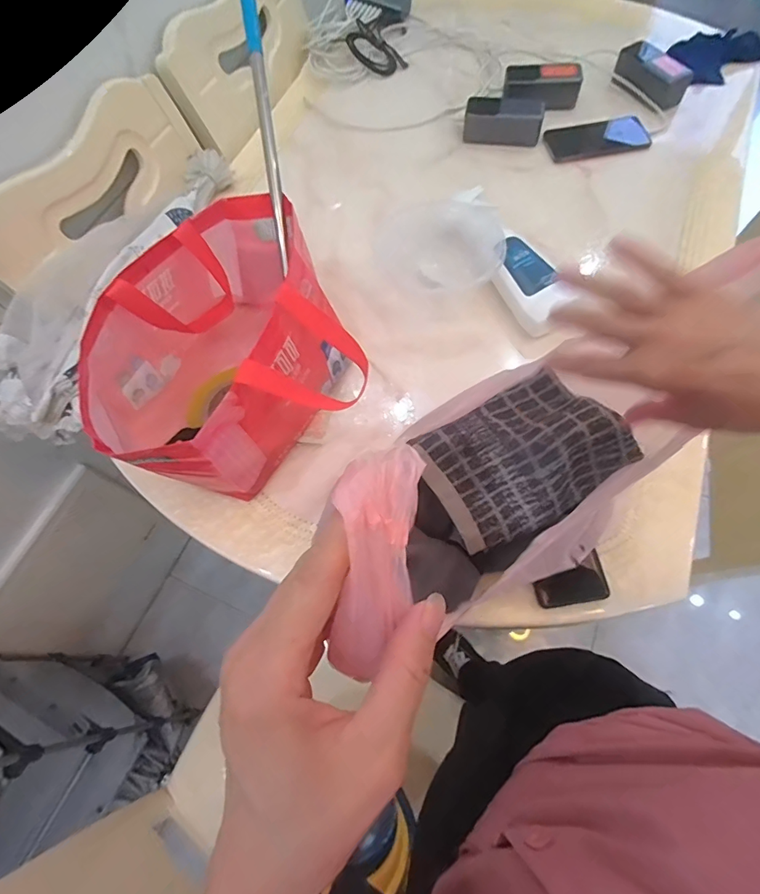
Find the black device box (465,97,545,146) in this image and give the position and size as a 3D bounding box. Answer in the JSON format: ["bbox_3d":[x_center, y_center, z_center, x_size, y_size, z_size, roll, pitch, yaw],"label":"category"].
[{"bbox_3d":[0.215,-0.570,0.811,0.132,0.045,0.066,9,65,8],"label":"black device box"}]

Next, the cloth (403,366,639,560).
[{"bbox_3d":[0.135,0.007,0.451,0.174,0.063,0.124,-28,66,-10],"label":"cloth"}]

